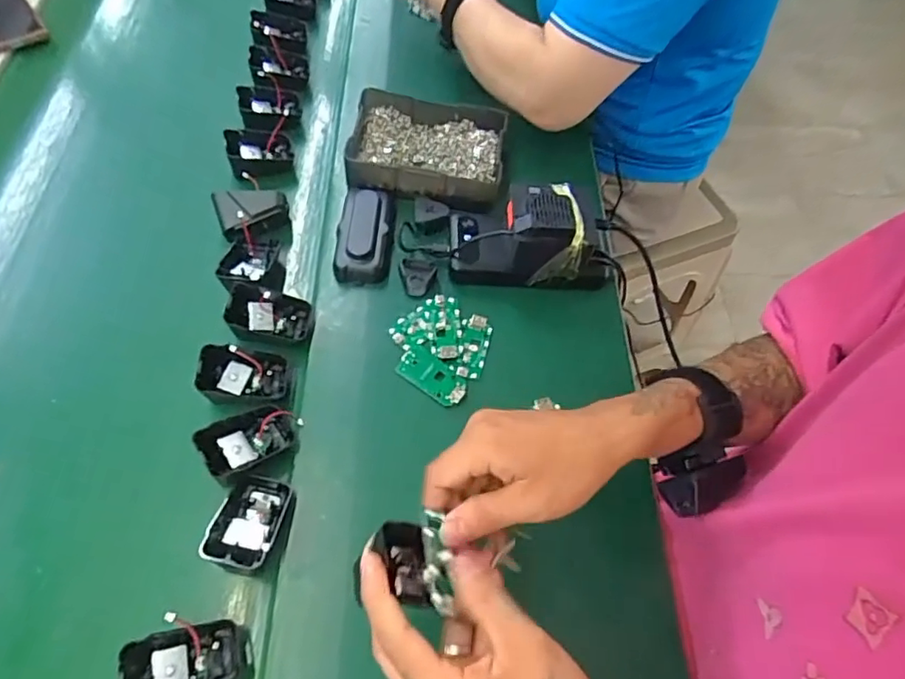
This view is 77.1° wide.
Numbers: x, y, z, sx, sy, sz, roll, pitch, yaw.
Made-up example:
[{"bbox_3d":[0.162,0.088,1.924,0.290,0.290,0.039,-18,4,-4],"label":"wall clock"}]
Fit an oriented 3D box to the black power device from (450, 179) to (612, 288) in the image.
[{"bbox_3d":[0.074,-0.107,0.536,0.152,0.065,0.081,2,59,0],"label":"black power device"}]

